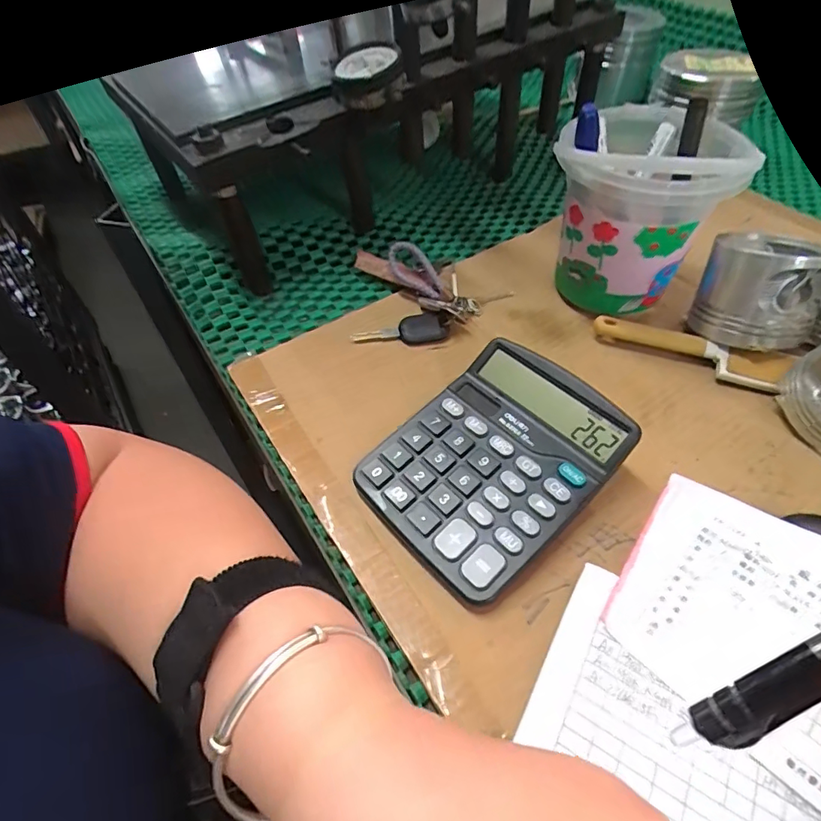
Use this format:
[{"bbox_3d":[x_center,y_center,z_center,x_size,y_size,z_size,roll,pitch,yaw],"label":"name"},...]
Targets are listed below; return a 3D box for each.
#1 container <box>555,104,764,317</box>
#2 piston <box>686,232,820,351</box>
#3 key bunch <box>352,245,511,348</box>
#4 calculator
[{"bbox_3d":[0.175,-0.158,0.389,0.122,0.133,0.127,11,52,11],"label":"container"},{"bbox_3d":[0.266,-0.092,0.366,0.084,0.075,0.086,33,59,25],"label":"piston"},{"bbox_3d":[0.020,-0.110,0.418,0.138,0.039,0.113,-2,51,0],"label":"key bunch"},{"bbox_3d":[0.049,0.029,0.298,0.141,0.047,0.117,-35,58,-24],"label":"calculator"}]

